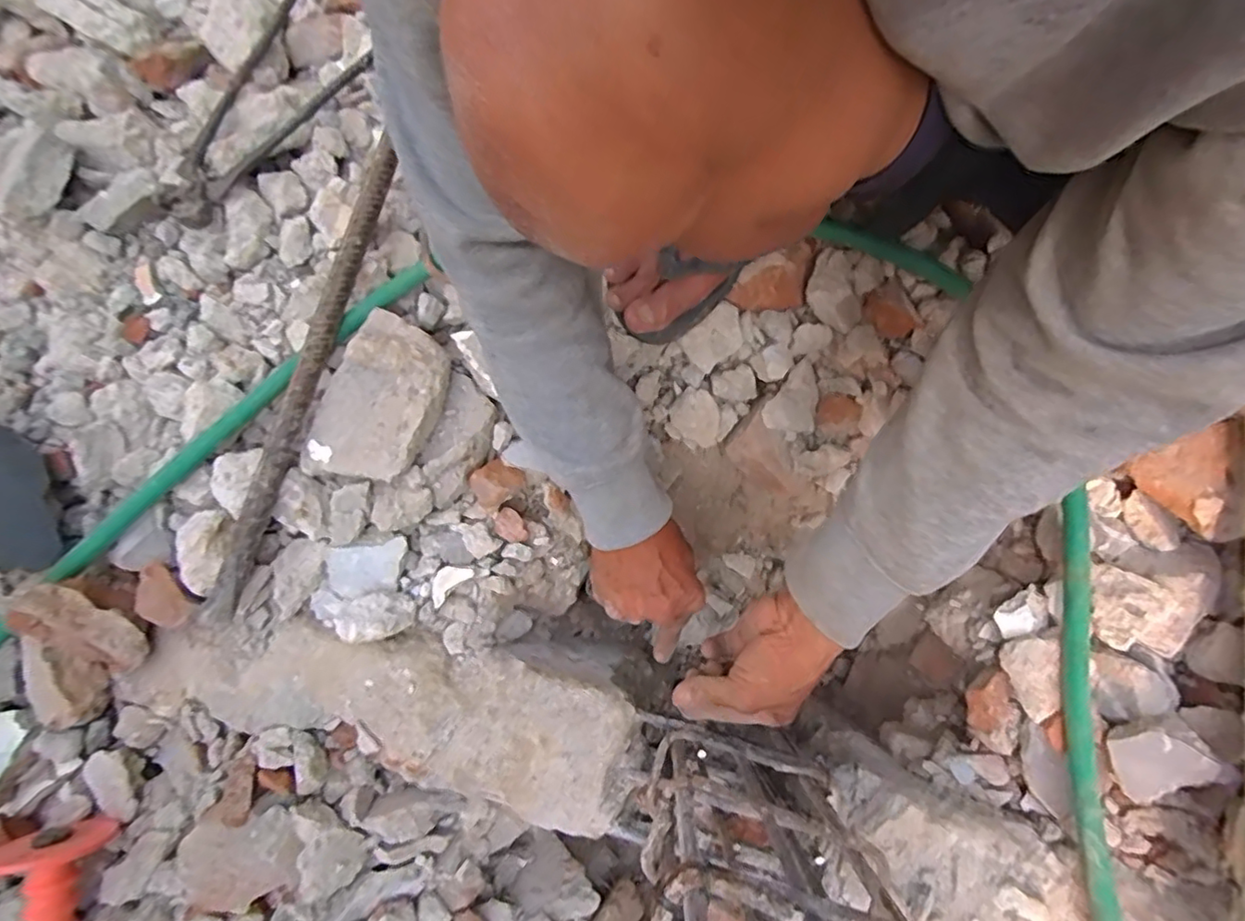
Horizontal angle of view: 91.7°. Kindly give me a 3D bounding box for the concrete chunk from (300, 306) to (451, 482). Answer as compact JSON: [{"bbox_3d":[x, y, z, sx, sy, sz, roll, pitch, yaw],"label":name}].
[{"bbox_3d":[-0.214,-0.052,0.528,0.094,0.041,0.146,21,81,6],"label":"concrete chunk"}]

